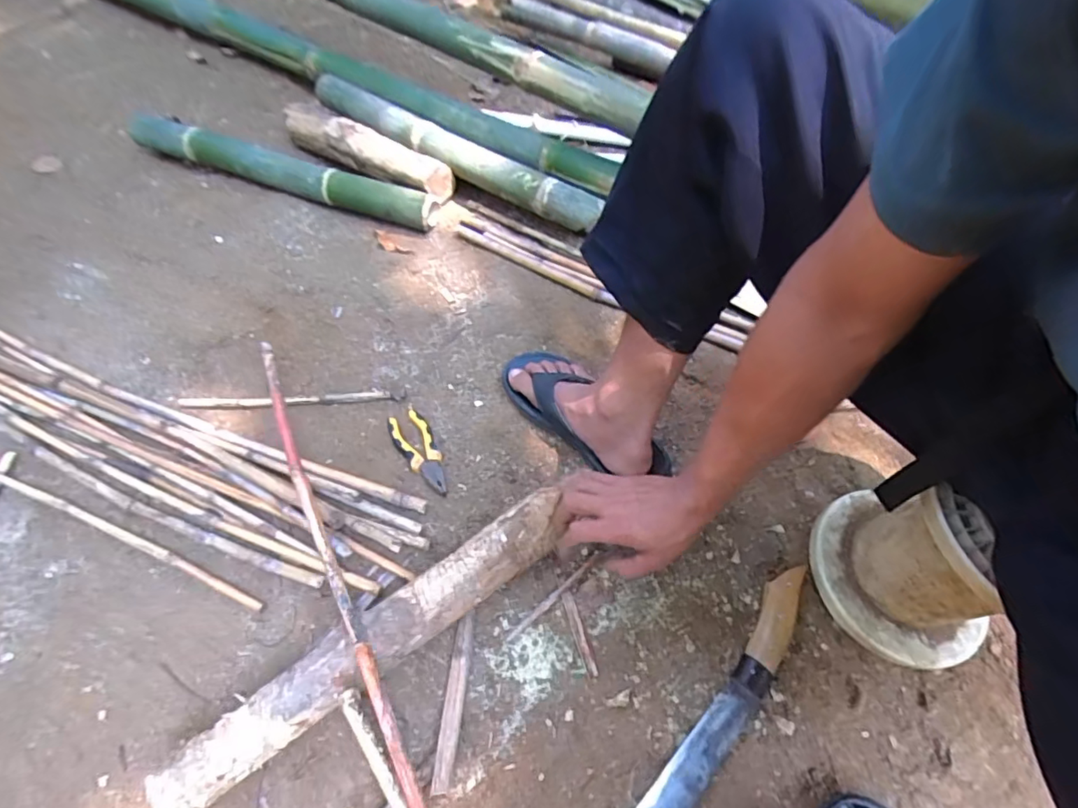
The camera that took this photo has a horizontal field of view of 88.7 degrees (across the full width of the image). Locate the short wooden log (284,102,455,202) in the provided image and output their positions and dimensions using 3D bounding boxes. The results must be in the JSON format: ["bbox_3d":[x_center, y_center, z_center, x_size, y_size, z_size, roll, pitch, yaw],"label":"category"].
[{"bbox_3d":[-0.348,-0.505,1.085,0.464,0.064,0.089,35,59,19],"label":"short wooden log"}]

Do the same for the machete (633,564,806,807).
[{"bbox_3d":[0.161,0.342,0.547,0.051,0.036,0.433,34,66,20],"label":"machete"}]

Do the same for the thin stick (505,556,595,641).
[{"bbox_3d":[0.015,0.223,0.634,0.133,0.004,0.009,-37,64,-21],"label":"thin stick"}]

